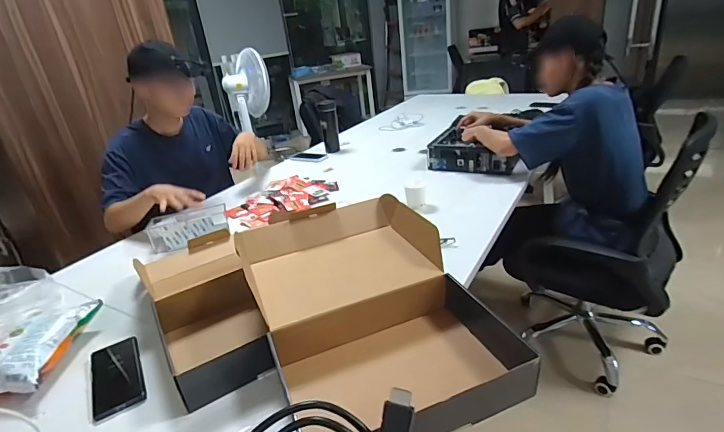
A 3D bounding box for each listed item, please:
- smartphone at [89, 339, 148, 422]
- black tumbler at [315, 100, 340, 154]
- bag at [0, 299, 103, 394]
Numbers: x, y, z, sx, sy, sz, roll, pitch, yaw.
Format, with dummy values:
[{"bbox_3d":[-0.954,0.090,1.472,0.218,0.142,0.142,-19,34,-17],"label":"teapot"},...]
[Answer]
[{"bbox_3d":[-0.422,0.272,0.709,0.077,0.011,0.168,-19,30,-26],"label":"smartphone"},{"bbox_3d":[-0.145,-0.383,1.784,0.082,0.220,0.063,-10,25,-6],"label":"black tumbler"},{"bbox_3d":[-0.600,0.238,0.765,0.119,0.065,0.203,-6,25,2],"label":"bag"}]

